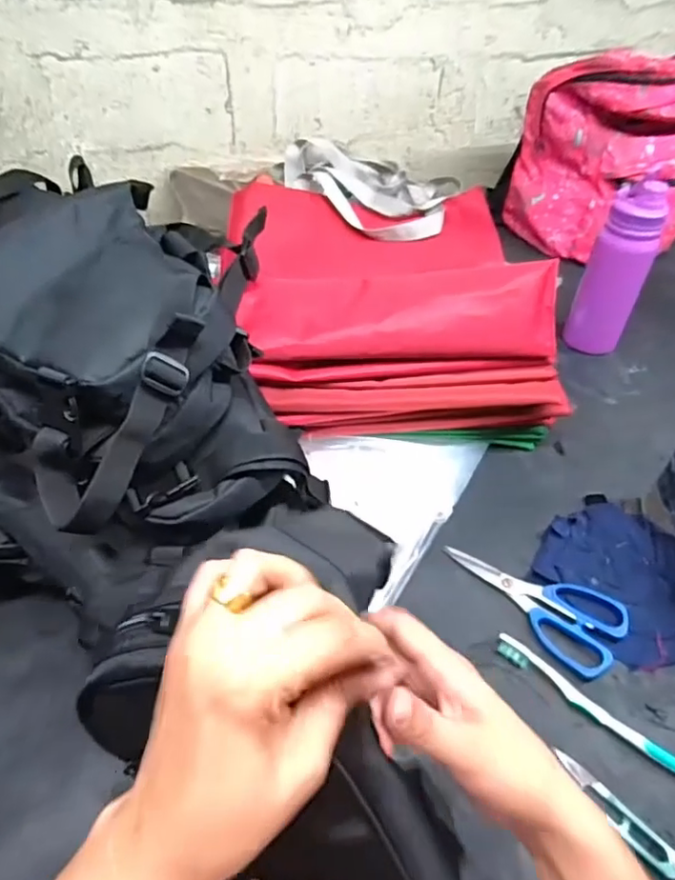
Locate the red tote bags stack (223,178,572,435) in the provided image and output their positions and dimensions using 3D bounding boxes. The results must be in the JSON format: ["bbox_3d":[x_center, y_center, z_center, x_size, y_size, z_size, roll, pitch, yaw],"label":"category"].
[{"bbox_3d":[0.057,-0.198,0.741,0.352,0.164,0.393,-5,45,-7],"label":"red tote bags stack"}]

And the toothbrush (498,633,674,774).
[{"bbox_3d":[0.216,0.225,0.482,0.178,0.014,0.019,34,54,27],"label":"toothbrush"}]

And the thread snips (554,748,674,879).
[{"bbox_3d":[0.209,0.279,0.433,0.021,0.006,0.102,-30,54,-27],"label":"thread snips"}]

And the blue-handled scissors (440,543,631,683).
[{"bbox_3d":[0.194,0.145,0.560,0.084,0.013,0.173,-32,55,-29],"label":"blue-handled scissors"}]

